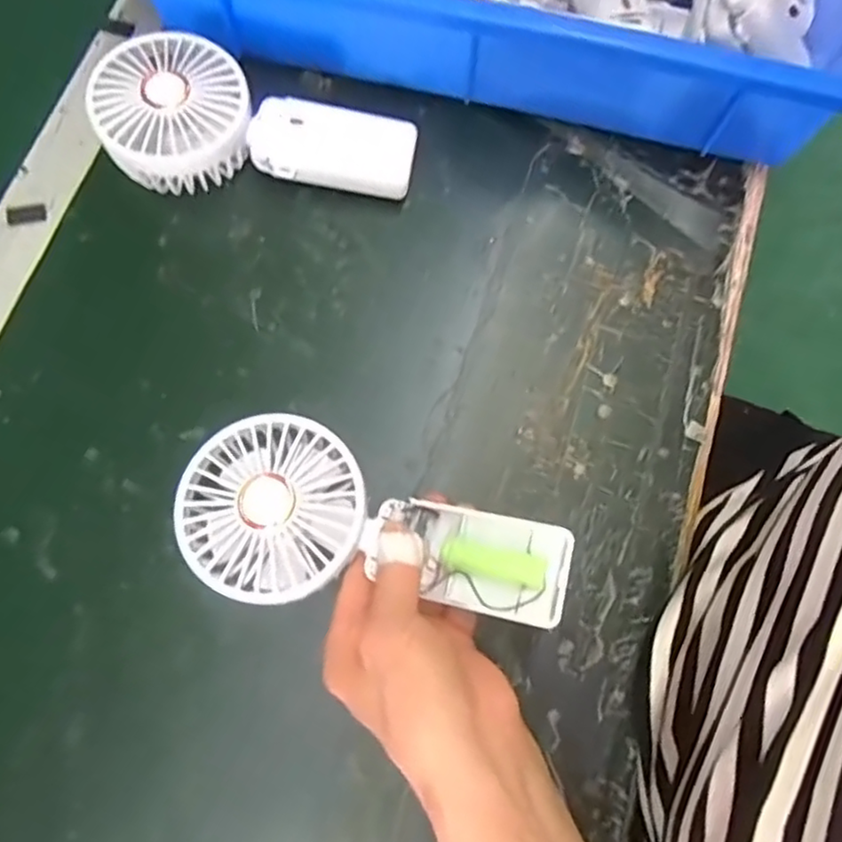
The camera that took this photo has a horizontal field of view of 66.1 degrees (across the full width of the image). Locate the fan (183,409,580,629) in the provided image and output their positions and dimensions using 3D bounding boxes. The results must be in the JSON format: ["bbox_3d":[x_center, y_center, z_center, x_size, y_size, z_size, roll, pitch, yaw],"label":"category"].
[{"bbox_3d":[-0.023,0.052,0.301,0.177,0.025,0.081,16,76,1],"label":"fan"}]

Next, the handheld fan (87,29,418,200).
[{"bbox_3d":[-0.095,-0.160,0.370,0.179,0.041,0.088,17,76,3],"label":"handheld fan"}]

